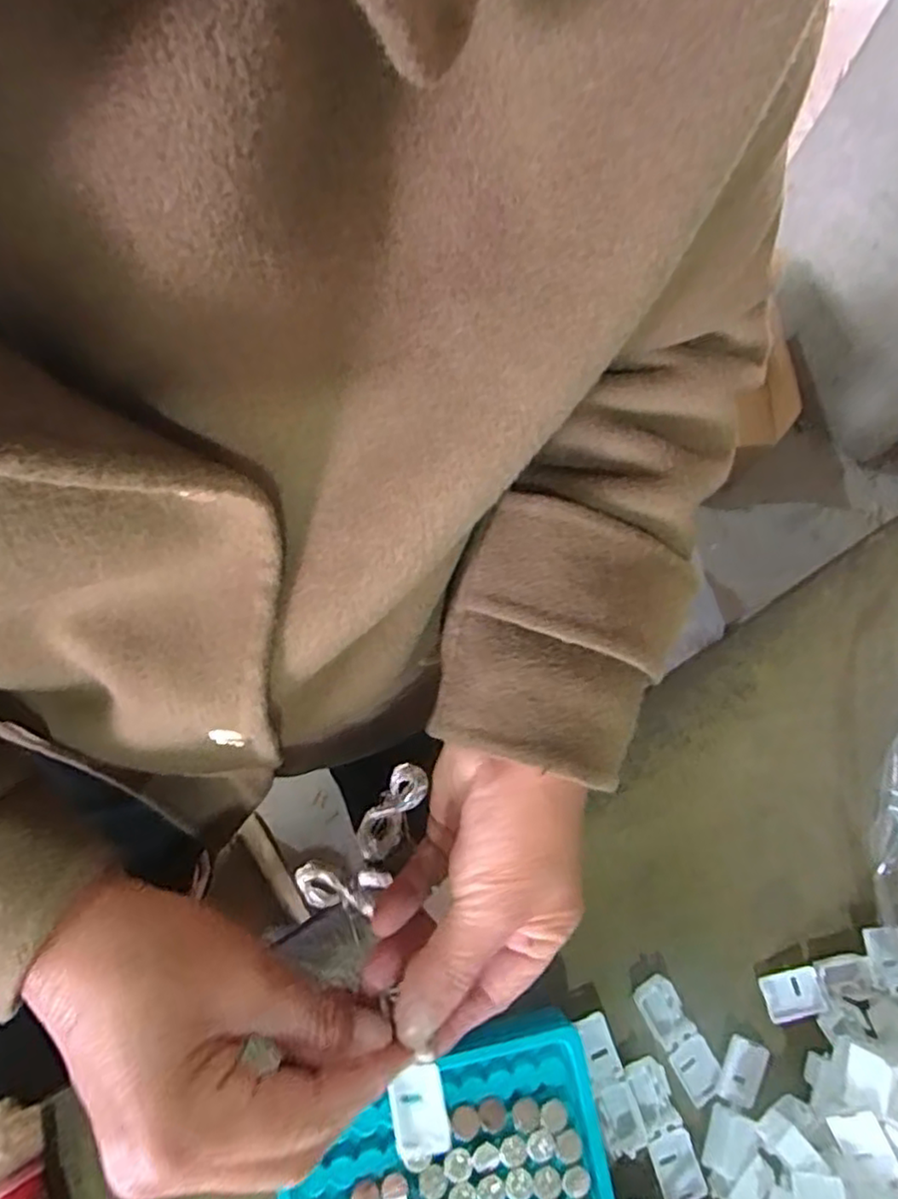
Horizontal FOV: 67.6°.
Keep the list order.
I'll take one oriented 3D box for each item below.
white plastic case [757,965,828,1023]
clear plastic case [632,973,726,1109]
[{"bbox_3d":[0.164,0.189,0.321,0.026,0.006,0.021,-11,74,-8],"label":"white plastic case"},{"bbox_3d":[0.106,0.202,0.307,0.018,0.011,0.054,-27,77,-13],"label":"clear plastic case"}]

